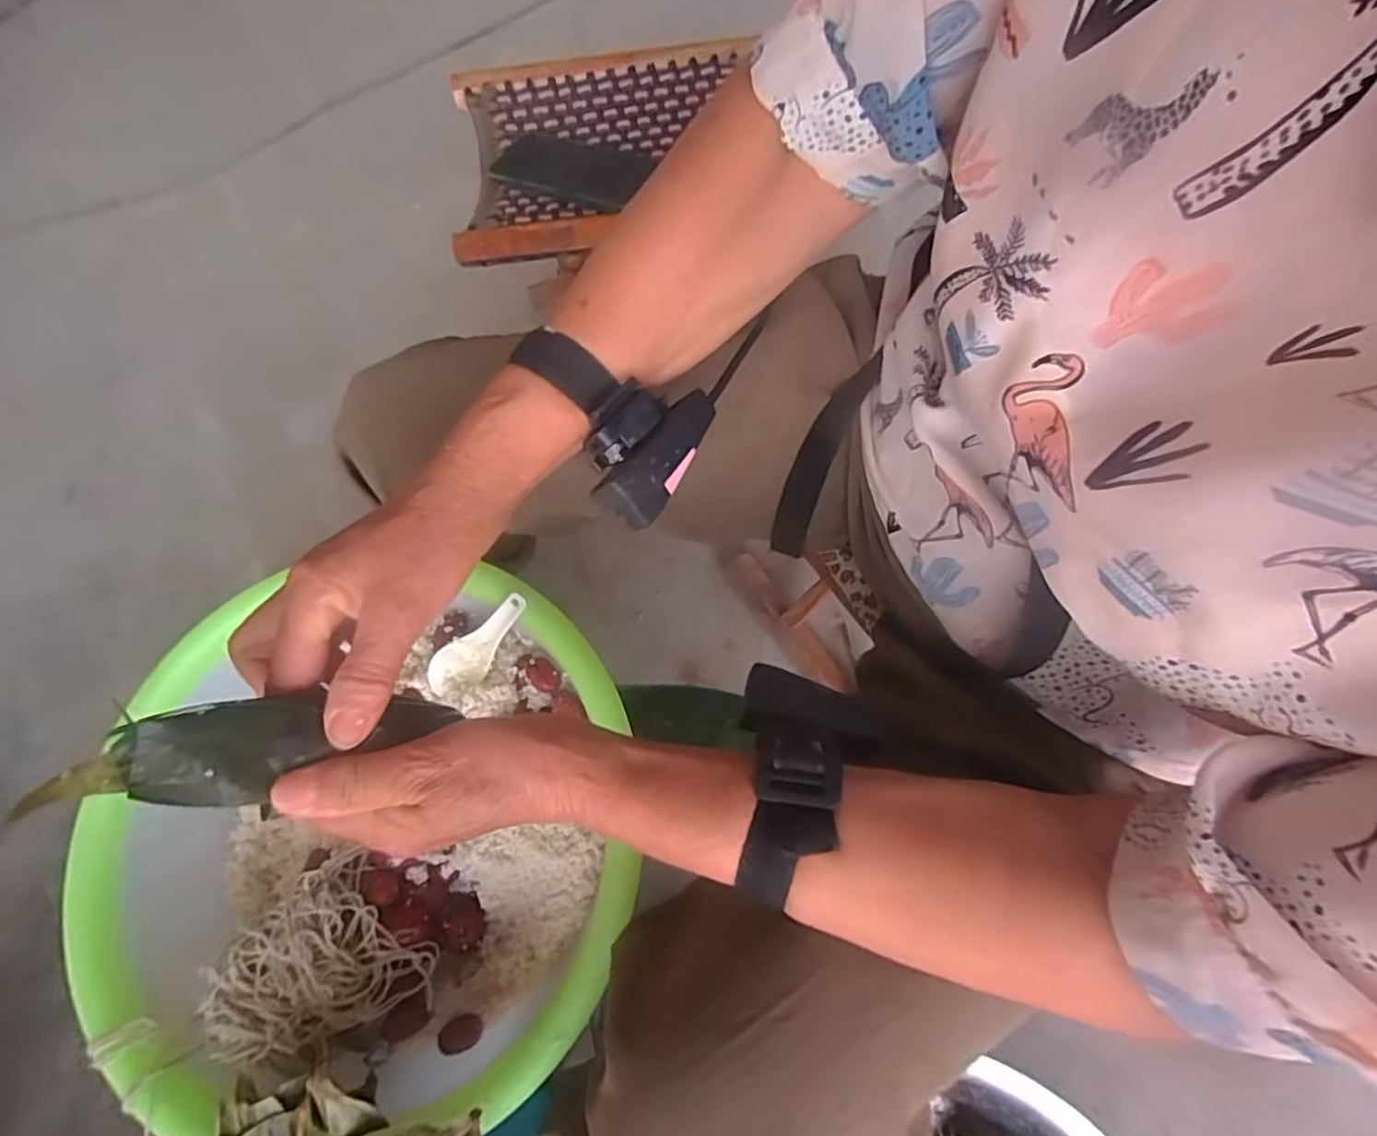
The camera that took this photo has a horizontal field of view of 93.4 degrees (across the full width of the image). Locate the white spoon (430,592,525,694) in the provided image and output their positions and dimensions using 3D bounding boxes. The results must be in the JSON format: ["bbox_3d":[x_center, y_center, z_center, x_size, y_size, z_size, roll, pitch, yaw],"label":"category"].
[{"bbox_3d":[-0.152,0.055,0.473,0.122,0.023,0.035,-39,71,33],"label":"white spoon"}]

